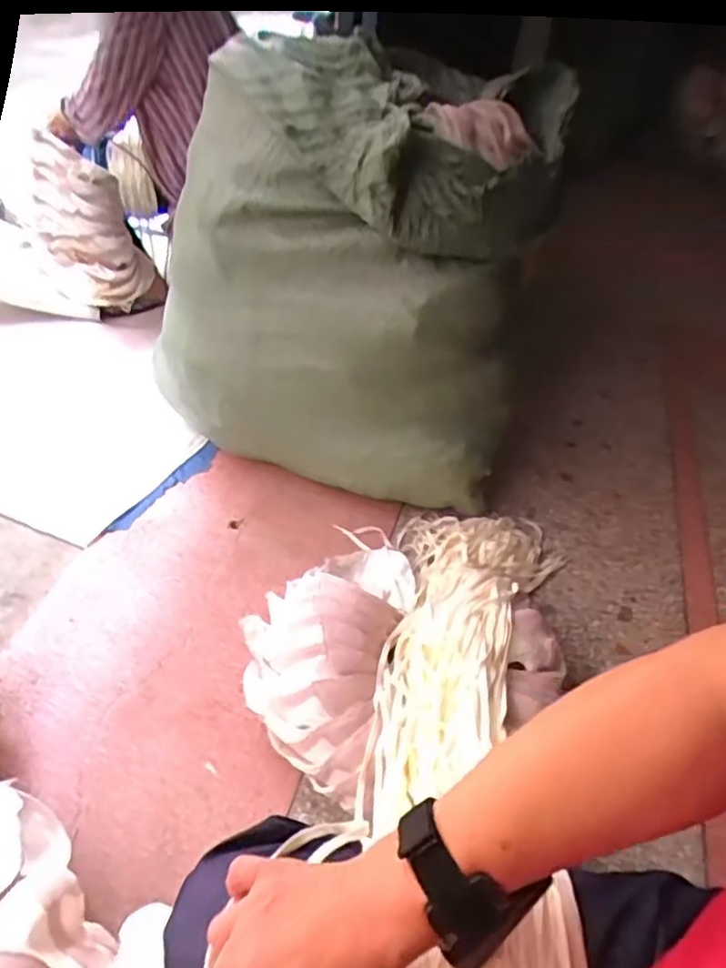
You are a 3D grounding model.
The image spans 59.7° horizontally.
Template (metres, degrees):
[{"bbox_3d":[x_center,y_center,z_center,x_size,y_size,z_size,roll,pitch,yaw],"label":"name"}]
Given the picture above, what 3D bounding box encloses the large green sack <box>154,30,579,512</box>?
[{"bbox_3d":[-0.028,-0.336,1.068,0.597,0.585,0.320,16,46,10],"label":"large green sack"}]

